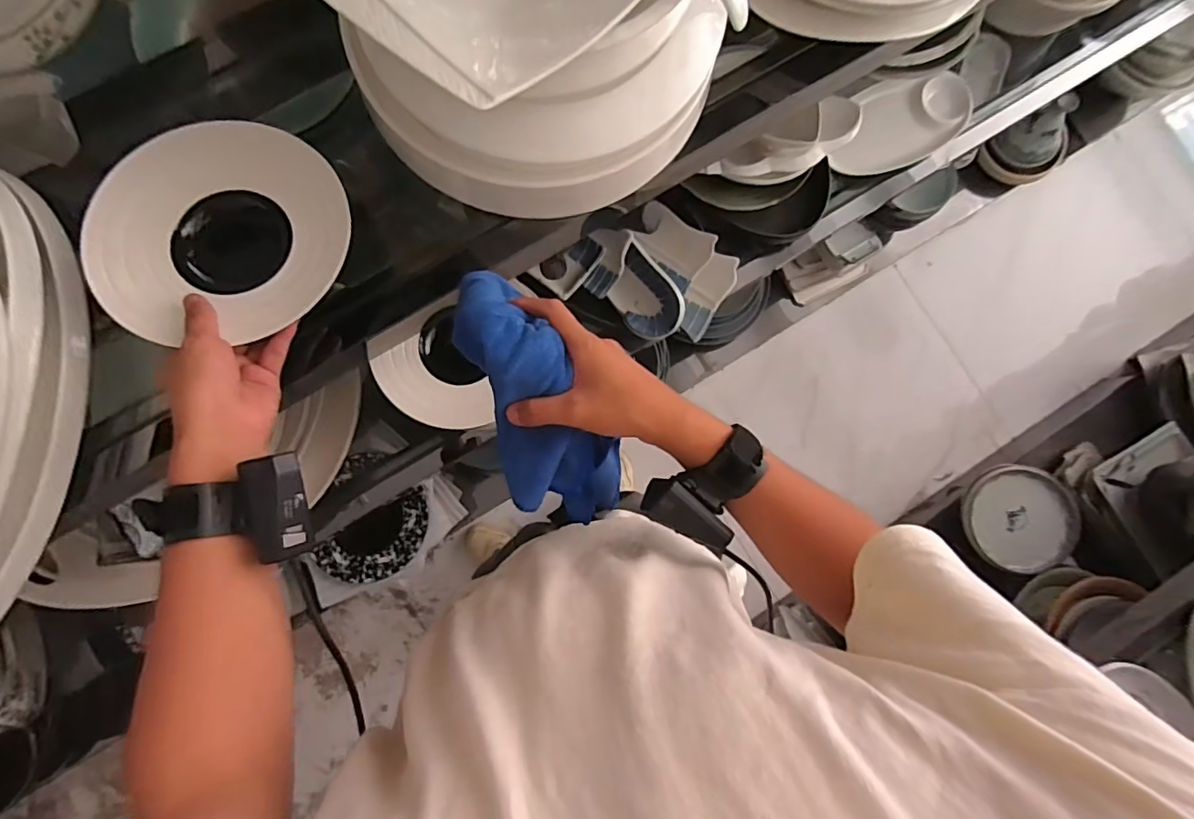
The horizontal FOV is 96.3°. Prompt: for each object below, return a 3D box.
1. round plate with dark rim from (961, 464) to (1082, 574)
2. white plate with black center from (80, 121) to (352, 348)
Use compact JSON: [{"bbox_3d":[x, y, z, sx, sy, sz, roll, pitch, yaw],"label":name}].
[{"bbox_3d":[0.994,0.252,1.246,0.256,0.044,0.234,1,92,-6],"label":"round plate with dark rim"},{"bbox_3d":[-0.301,-0.143,0.429,0.191,0.038,0.177,0,86,-3],"label":"white plate with black center"}]

